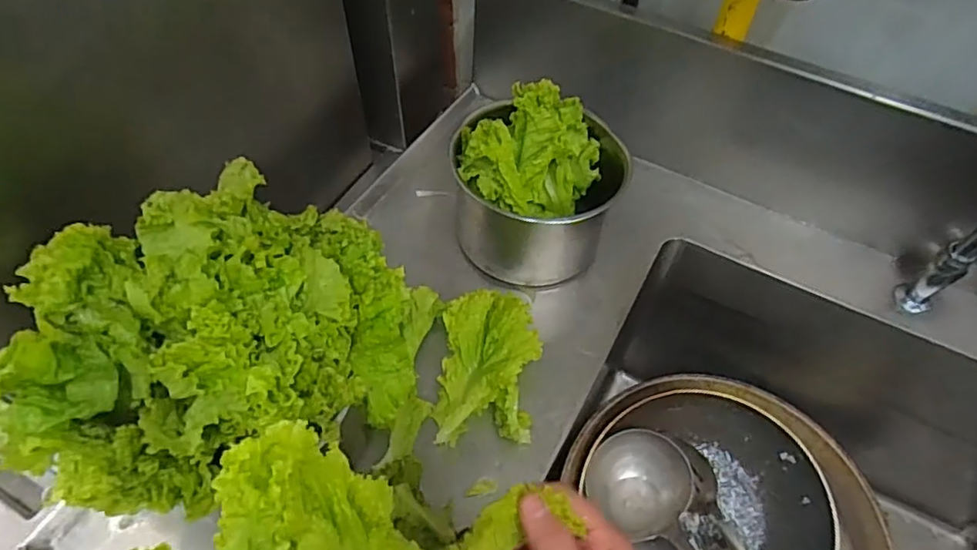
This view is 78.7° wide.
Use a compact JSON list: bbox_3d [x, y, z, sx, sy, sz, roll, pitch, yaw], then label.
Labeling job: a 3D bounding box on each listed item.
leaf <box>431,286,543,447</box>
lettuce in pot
[{"bbox_3d":[0.000,0.079,0.540,0.086,0.036,0.140,2,54,0],"label":"leaf"},{"bbox_3d":[0.040,-0.125,0.613,0.148,0.094,0.103,-20,57,-15],"label":"lettuce in pot"}]

